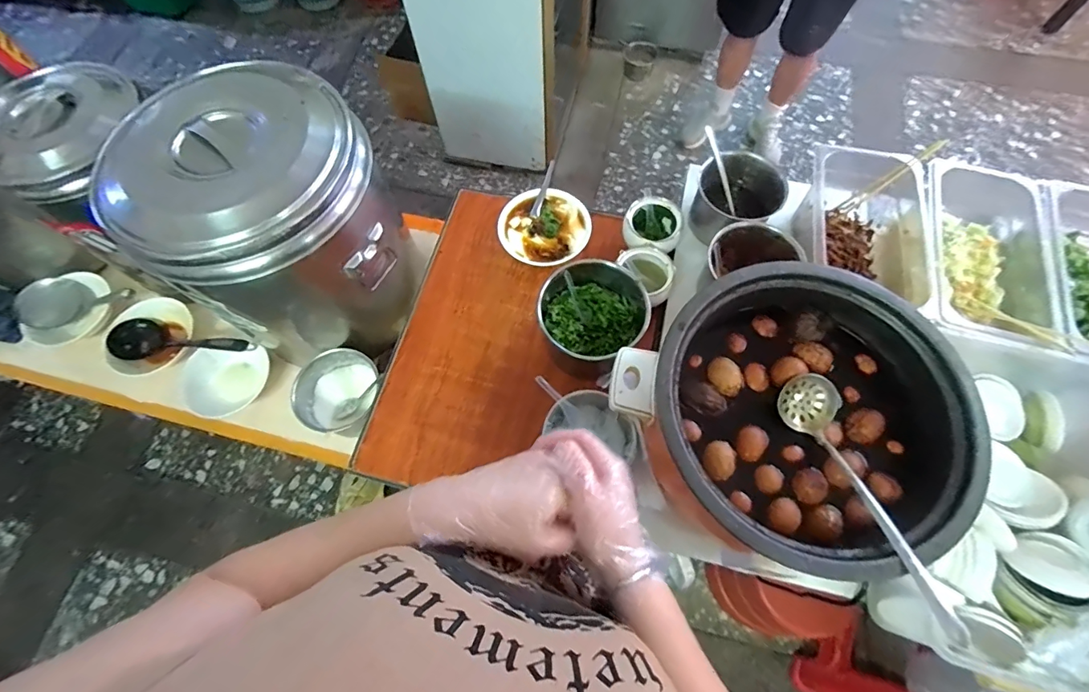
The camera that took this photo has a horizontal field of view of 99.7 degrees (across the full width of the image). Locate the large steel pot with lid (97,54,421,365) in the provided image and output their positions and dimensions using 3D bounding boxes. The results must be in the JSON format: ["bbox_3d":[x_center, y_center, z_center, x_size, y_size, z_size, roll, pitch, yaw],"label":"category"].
[{"bbox_3d":[-0.445,-0.194,0.826,0.351,0.420,0.327,0,68,1],"label":"large steel pot with lid"}]

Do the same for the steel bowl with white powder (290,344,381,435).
[{"bbox_3d":[-0.386,0.090,0.876,0.140,0.089,0.153,0,68,1],"label":"steel bowl with white powder"}]

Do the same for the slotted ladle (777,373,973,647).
[{"bbox_3d":[0.357,0.158,0.504,0.072,0.051,0.286,-11,48,-3],"label":"slotted ladle"}]

